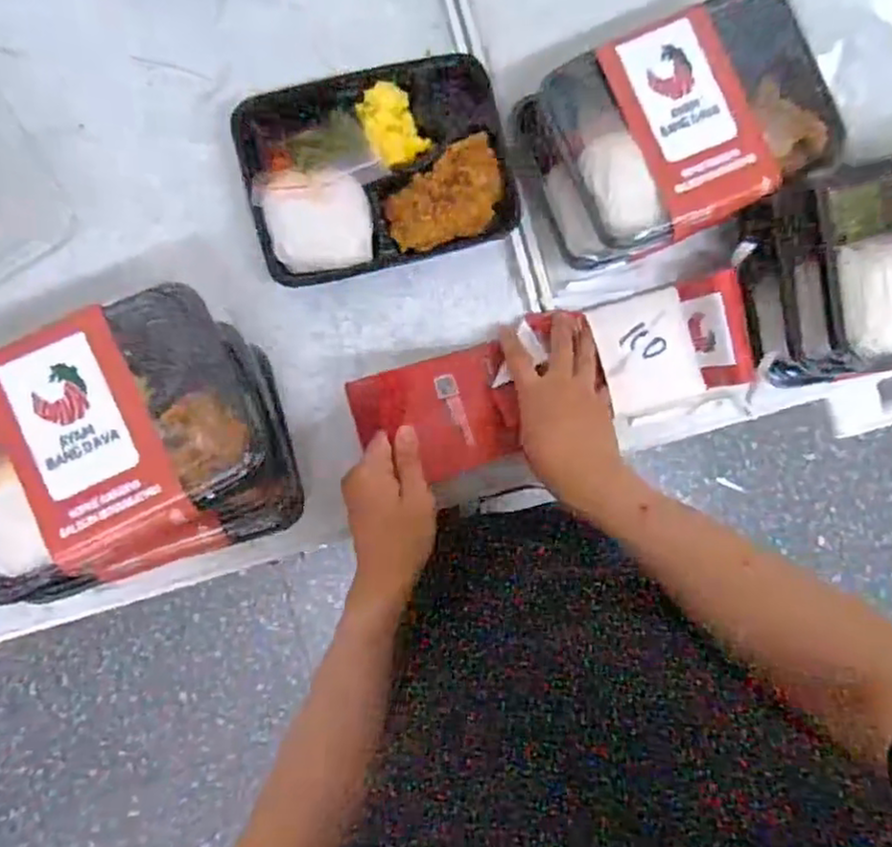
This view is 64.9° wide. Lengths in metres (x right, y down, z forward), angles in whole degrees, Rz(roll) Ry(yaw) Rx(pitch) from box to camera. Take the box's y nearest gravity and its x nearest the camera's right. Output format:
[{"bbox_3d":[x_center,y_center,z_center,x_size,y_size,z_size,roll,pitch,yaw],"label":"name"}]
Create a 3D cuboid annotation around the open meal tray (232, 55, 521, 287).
[{"bbox_3d":[-0.059,-0.229,0.626,0.233,0.036,0.171,-13,91,-5],"label":"open meal tray"}]

